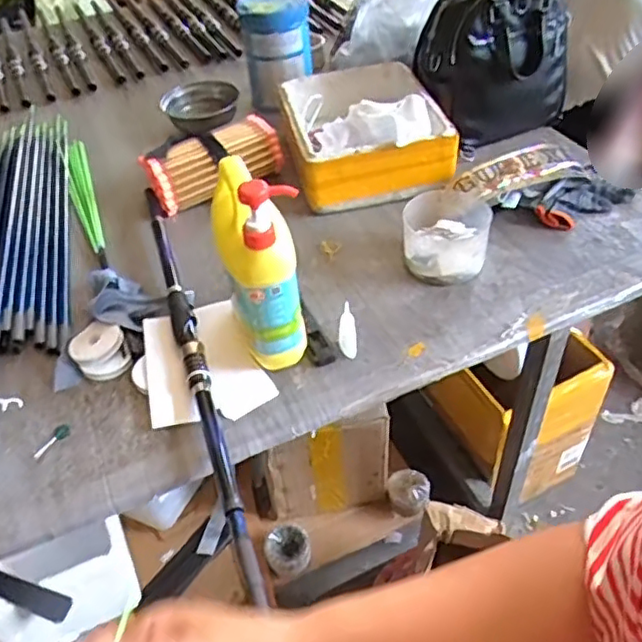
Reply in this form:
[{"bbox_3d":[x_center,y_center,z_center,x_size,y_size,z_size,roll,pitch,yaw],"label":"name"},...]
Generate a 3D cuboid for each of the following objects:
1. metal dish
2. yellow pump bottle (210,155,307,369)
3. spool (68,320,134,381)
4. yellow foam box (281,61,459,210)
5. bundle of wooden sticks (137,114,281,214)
[{"bbox_3d":[-0.234,-0.417,1.224,0.146,0.056,0.140,-8,45,-3],"label":"metal dish"},{"bbox_3d":[-0.074,-0.064,0.706,0.081,0.250,0.137,-15,46,-10],"label":"yellow pump bottle"},{"bbox_3d":[-0.277,0.037,0.783,0.066,0.030,0.075,-19,47,-14],"label":"spool"},{"bbox_3d":[0.069,-0.333,1.066,0.245,0.122,0.301,-10,45,-5],"label":"yellow foam box"},{"bbox_3d":[-0.177,-0.259,1.027,0.217,0.077,0.102,-23,48,-17],"label":"bundle of wooden sticks"}]

